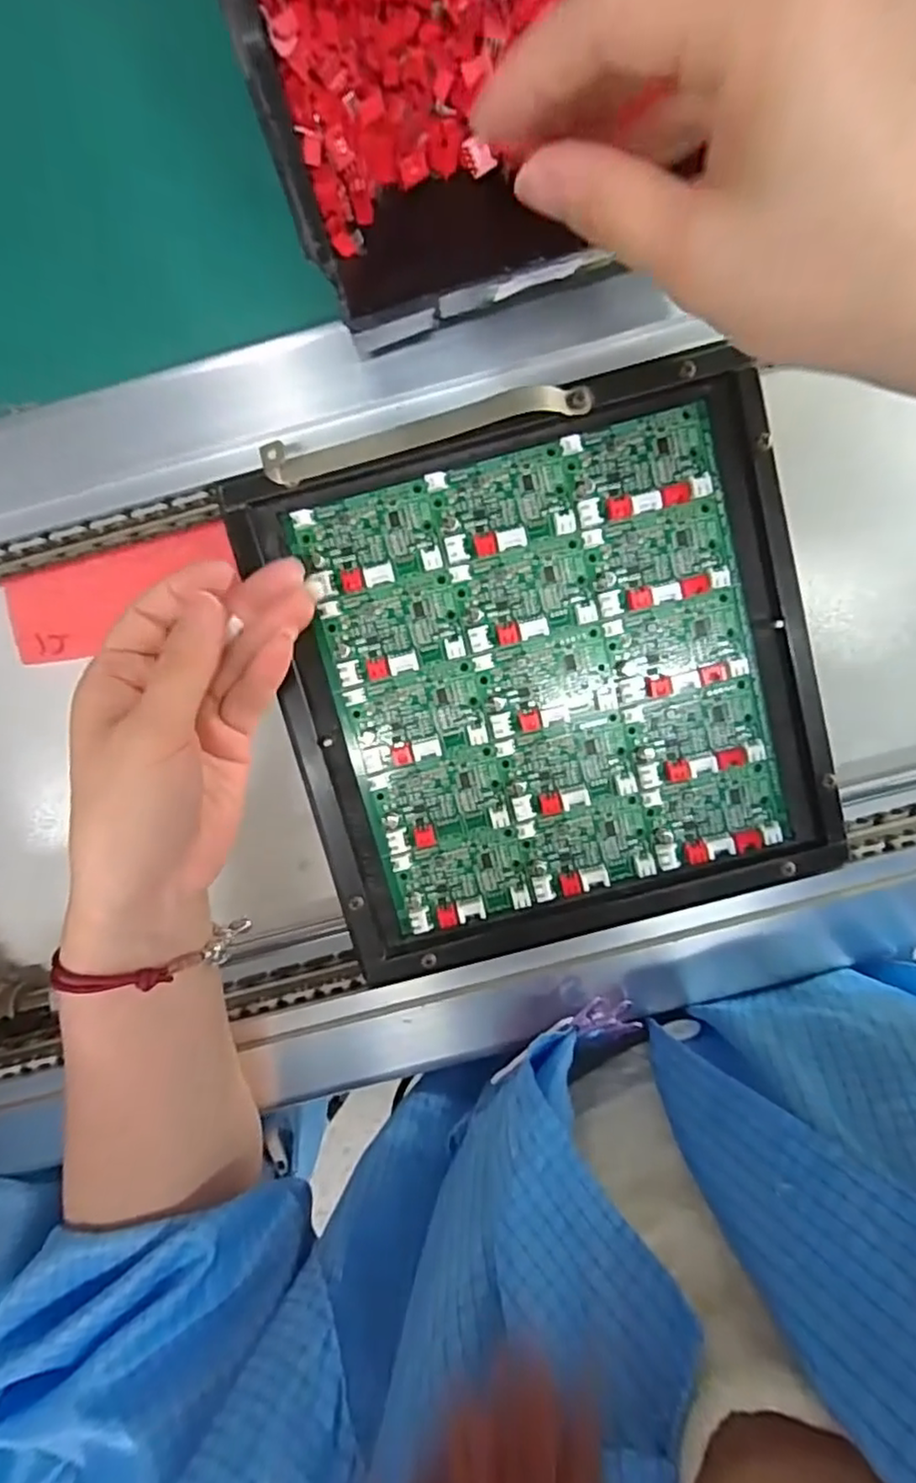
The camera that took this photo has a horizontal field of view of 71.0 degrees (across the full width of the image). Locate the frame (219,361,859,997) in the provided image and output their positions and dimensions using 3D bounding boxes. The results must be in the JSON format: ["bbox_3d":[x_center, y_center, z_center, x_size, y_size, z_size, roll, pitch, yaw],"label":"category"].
[{"bbox_3d":[0.040,-0.027,0.278,0.224,0.013,0.222,-16,99,0],"label":"frame"}]

